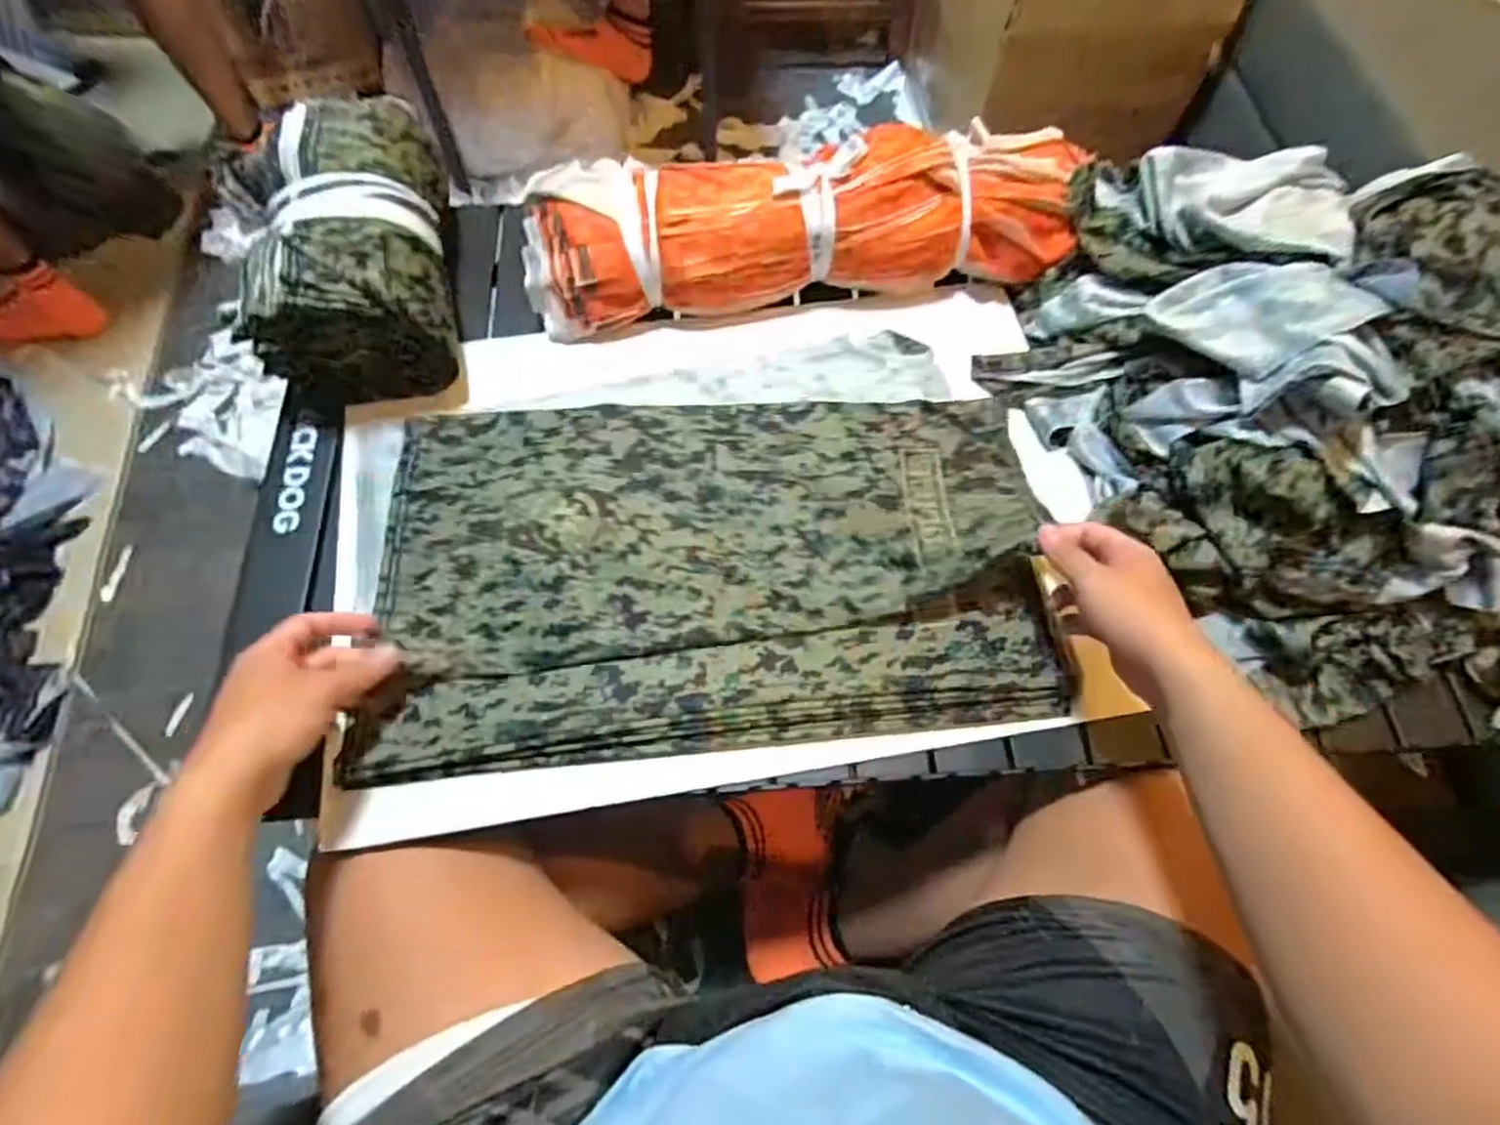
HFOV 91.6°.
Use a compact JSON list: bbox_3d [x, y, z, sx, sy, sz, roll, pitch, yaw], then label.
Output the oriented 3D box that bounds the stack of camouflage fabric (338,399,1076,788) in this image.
[{"bbox_3d":[-0.025,-0.008,0.570,0.513,0.033,0.292,-4,65,-4],"label":"stack of camouflage fabric"}]

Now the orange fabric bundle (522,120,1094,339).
[{"bbox_3d":[0.064,-0.309,0.663,0.526,0.103,0.141,-10,66,-7],"label":"orange fabric bundle"}]

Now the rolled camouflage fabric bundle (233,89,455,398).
[{"bbox_3d":[-0.338,-0.272,0.621,0.149,0.118,0.256,-9,66,-7],"label":"rolled camouflage fabric bundle"}]

